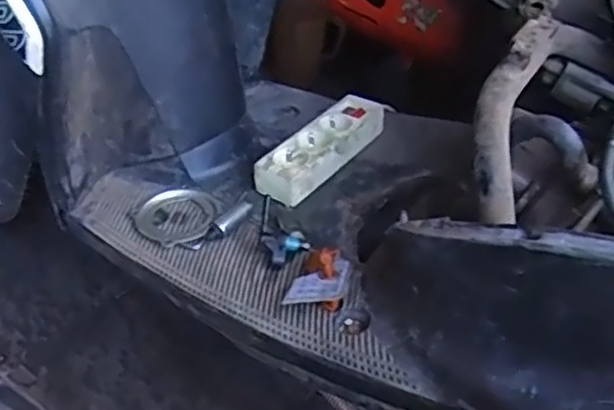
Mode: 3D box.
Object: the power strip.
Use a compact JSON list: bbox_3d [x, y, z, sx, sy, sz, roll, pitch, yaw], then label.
[{"bbox_3d":[0.016,-0.068,0.768,0.062,0.034,0.196,28,46,22],"label":"power strip"}]

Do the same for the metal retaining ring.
[{"bbox_3d":[-0.136,0.011,0.701,0.088,0.015,0.082,3,42,-3],"label":"metal retaining ring"}]

